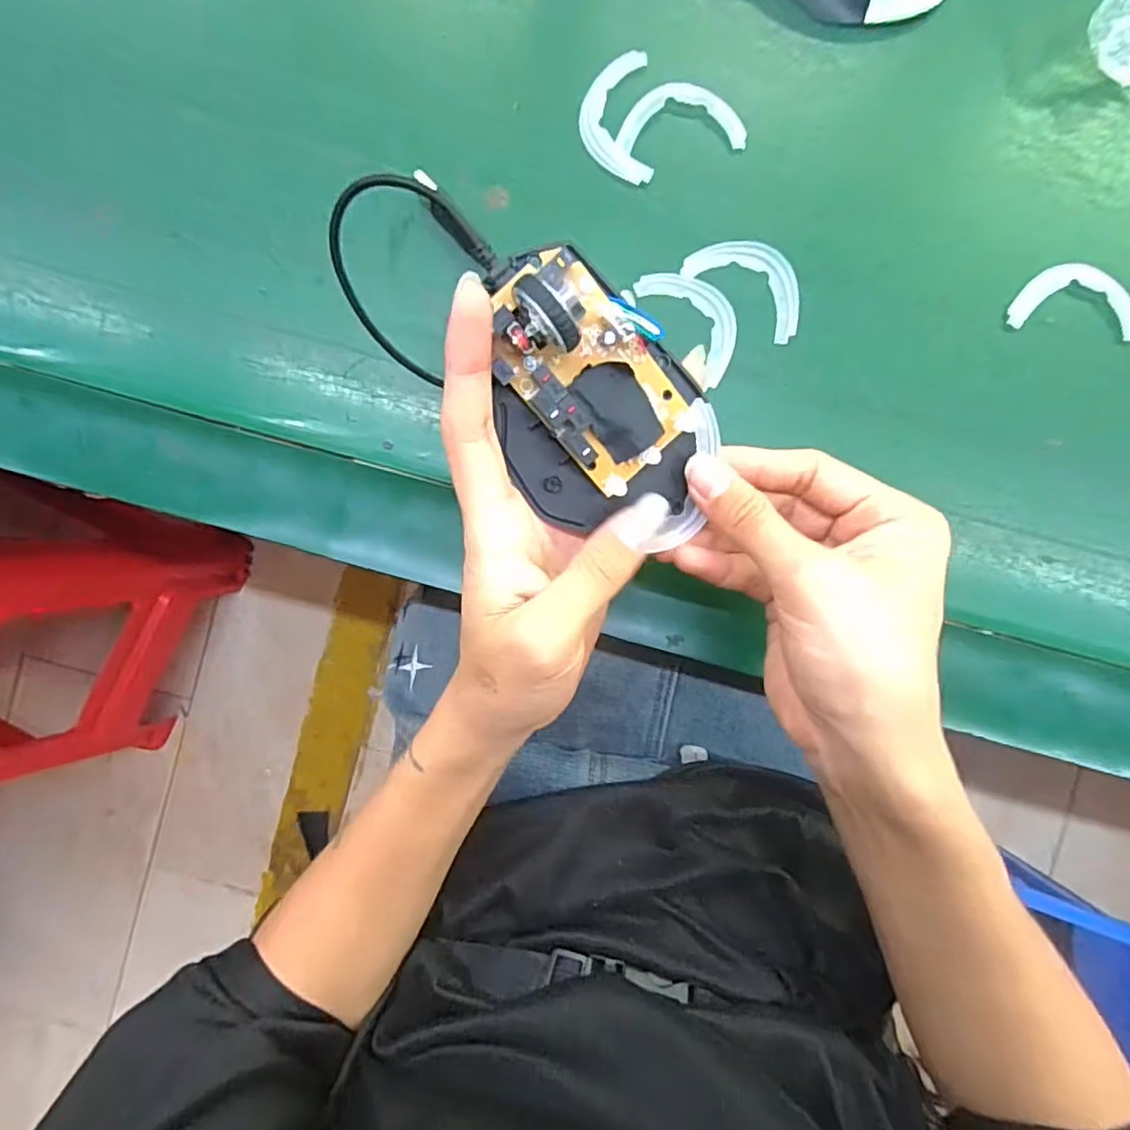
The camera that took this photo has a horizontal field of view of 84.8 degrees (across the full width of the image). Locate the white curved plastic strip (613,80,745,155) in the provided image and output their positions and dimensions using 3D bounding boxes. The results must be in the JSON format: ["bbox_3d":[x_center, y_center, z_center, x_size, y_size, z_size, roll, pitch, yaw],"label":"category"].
[{"bbox_3d":[0.057,-0.221,0.305,0.063,0.004,0.031,-3,92,0],"label":"white curved plastic strip"}]

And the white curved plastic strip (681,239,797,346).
[{"bbox_3d":[0.093,-0.141,0.307,0.064,0.004,0.033,35,92,-1],"label":"white curved plastic strip"}]

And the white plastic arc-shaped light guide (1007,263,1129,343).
[{"bbox_3d":[0.255,-0.132,0.306,0.061,0.004,0.034,8,92,0],"label":"white plastic arc-shaped light guide"}]

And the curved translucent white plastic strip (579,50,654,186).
[{"bbox_3d":[0.025,-0.221,0.306,0.034,0.006,0.063,-4,92,0],"label":"curved translucent white plastic strip"}]

